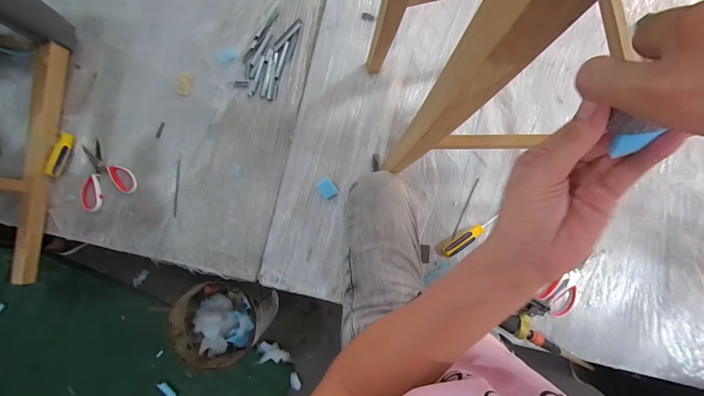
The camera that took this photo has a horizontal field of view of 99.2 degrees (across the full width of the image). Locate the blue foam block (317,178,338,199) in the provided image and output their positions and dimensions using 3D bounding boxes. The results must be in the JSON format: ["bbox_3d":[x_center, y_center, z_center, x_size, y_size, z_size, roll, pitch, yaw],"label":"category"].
[{"bbox_3d":[-0.061,-0.024,0.753,0.037,0.008,0.049,-32,84,-2],"label":"blue foam block"}]

